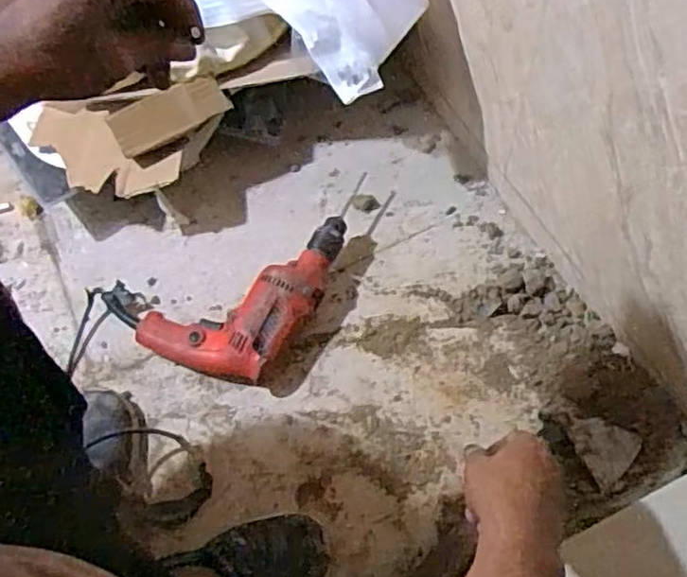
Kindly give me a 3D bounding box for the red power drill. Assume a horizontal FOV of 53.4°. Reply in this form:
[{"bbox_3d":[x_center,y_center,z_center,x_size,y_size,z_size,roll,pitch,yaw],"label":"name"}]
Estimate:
[{"bbox_3d":[-0.111,0.010,0.877,0.374,0.069,0.193,-20,63,-7],"label":"red power drill"}]

